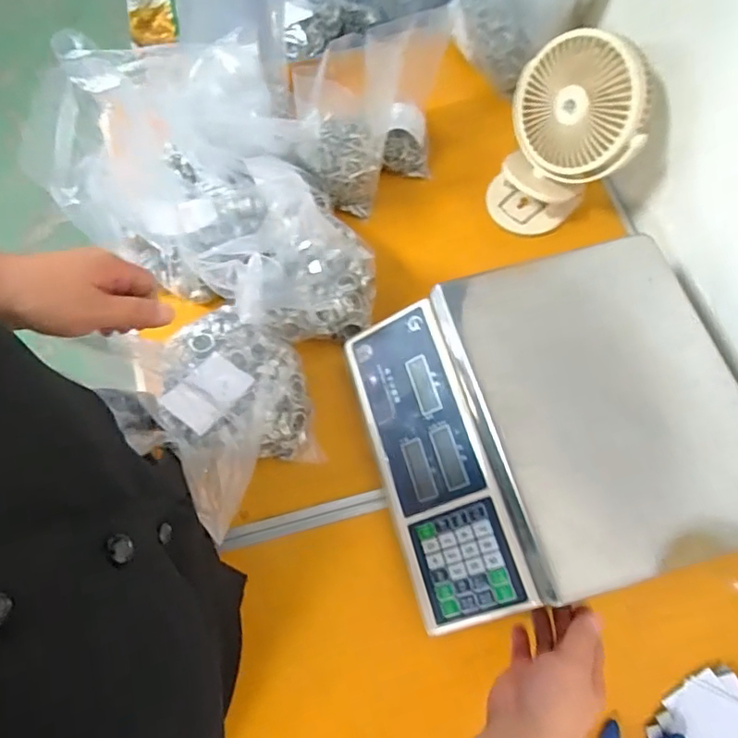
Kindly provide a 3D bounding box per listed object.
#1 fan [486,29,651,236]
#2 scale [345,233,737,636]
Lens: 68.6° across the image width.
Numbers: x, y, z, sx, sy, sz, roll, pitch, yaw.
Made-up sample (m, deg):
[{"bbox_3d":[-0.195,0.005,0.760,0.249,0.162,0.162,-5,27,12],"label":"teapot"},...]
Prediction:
[{"bbox_3d":[0.217,-0.248,0.592,0.134,0.178,0.119,16,70,6],"label":"fan"},{"bbox_3d":[0.165,0.047,0.496,0.312,0.089,0.282,-14,70,-6],"label":"scale"}]

